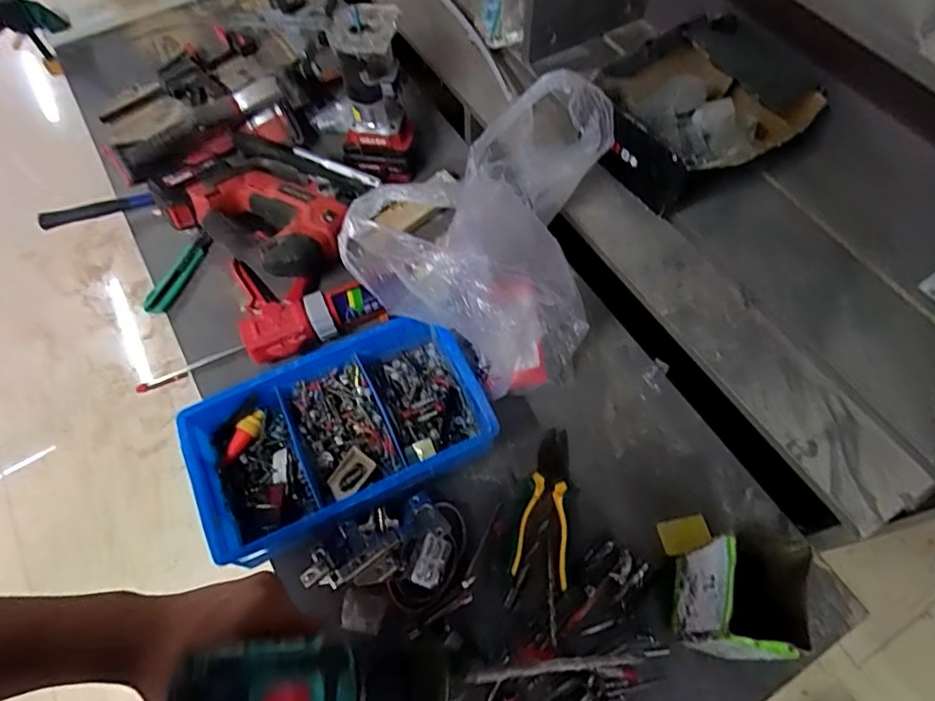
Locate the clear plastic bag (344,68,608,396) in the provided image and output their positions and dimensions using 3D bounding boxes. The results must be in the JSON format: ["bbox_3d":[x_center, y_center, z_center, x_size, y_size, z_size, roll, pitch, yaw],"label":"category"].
[{"bbox_3d":[0.044,-0.154,0.716,0.253,0.258,0.337,15,64,8],"label":"clear plastic bag"}]

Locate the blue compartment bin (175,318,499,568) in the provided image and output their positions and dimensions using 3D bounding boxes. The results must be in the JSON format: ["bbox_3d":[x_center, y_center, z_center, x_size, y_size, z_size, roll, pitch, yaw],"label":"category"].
[{"bbox_3d":[-0.158,0.102,0.710,0.354,0.072,0.199,-24,65,-12],"label":"blue compartment bin"}]

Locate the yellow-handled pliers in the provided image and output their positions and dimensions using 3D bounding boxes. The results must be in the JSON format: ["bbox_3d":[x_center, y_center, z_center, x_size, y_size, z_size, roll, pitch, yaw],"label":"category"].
[{"bbox_3d":[0.095,0.187,0.703,0.062,0.018,0.189,6,63,3],"label":"yellow-handled pliers"}]

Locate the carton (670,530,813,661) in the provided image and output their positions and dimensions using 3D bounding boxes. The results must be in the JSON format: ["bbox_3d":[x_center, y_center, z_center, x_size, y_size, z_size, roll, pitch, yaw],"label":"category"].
[{"bbox_3d":[0.274,0.249,0.575,0.075,0.166,0.107,14,63,7],"label":"carton"}]

